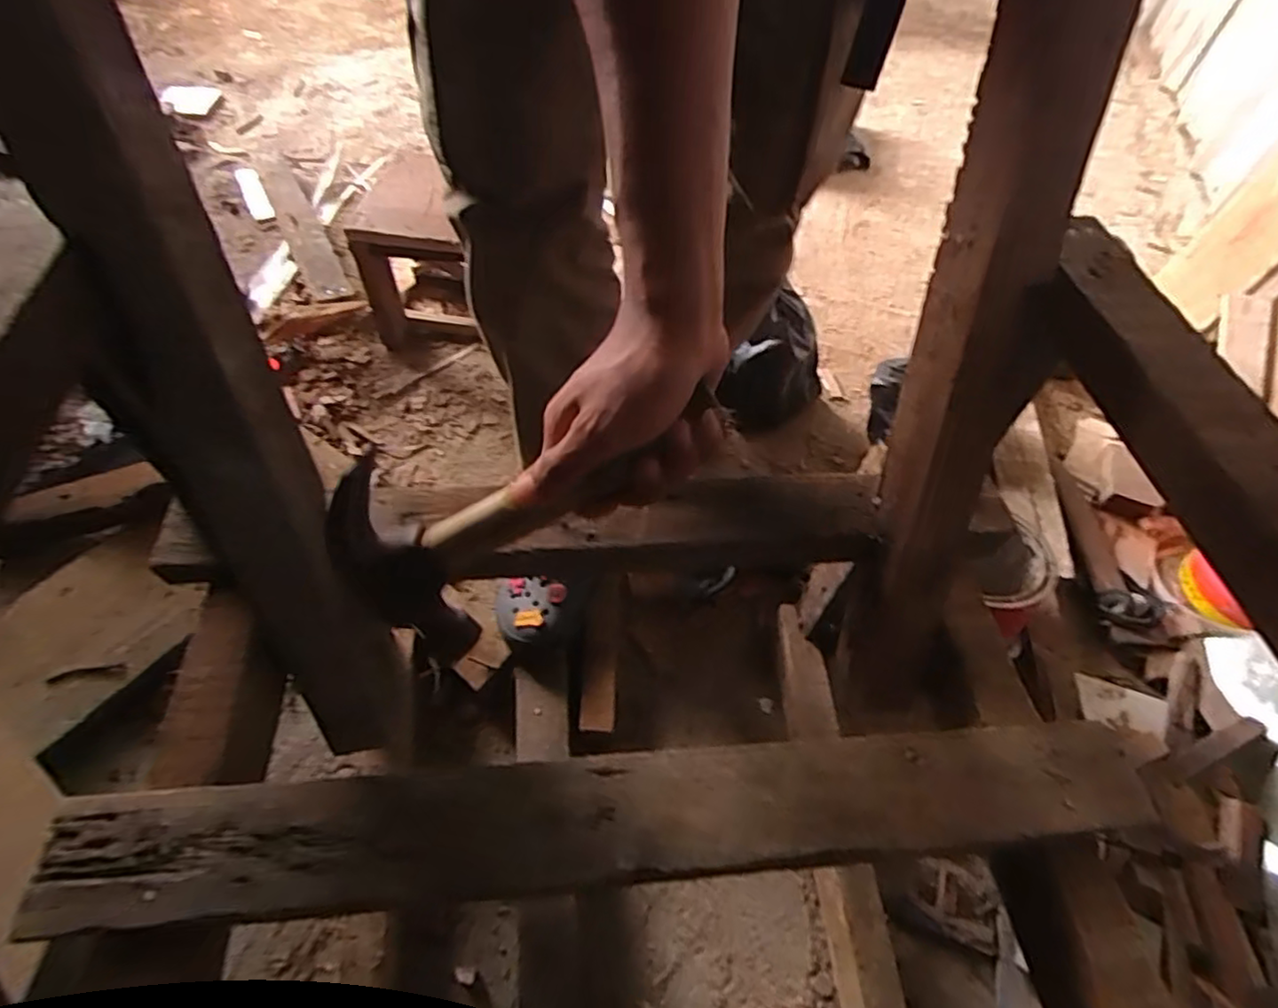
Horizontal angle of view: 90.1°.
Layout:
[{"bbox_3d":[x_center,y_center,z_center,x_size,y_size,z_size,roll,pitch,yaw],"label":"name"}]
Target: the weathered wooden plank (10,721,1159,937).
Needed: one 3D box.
[{"bbox_3d":[-0.002,0.160,0.335,0.555,0.031,0.061,-3,55,-5],"label":"weathered wooden plank"}]

